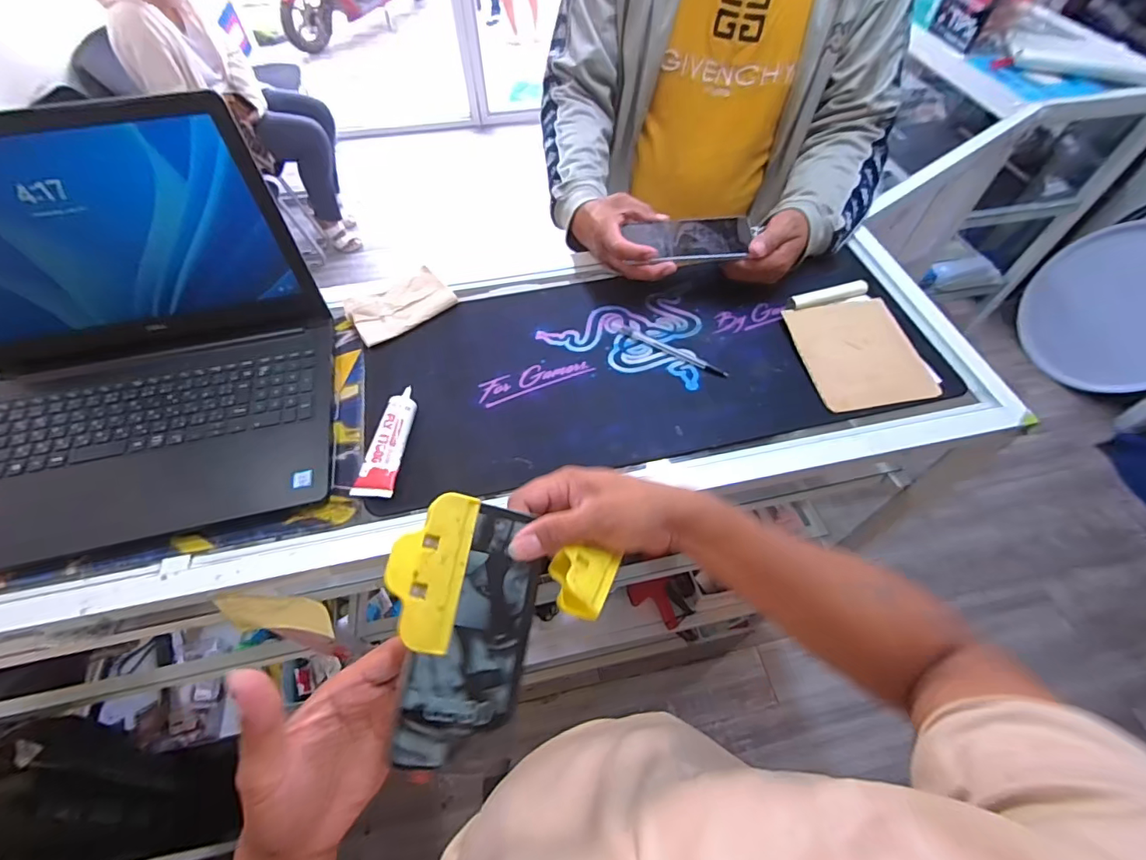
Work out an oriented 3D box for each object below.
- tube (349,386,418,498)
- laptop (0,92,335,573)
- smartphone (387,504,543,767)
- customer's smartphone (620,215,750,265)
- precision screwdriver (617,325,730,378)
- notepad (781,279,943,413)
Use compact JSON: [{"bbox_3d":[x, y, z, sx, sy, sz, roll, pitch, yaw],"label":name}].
[{"bbox_3d":[-0.198,0.013,0.534,0.042,0.026,0.125,6,57,4],"label":"tube"},{"bbox_3d":[-0.462,-0.068,0.462,0.372,0.236,0.288,-12,57,-8],"label":"laptop"},{"bbox_3d":[-0.061,0.129,0.324,0.070,0.004,0.155,20,65,-20],"label":"smartphone"},{"bbox_3d":[0.151,-0.242,0.631,0.148,0.015,0.081,-4,56,-2],"label":"customer's smartphone"},{"bbox_3d":[0.123,-0.099,0.618,0.148,0.006,0.012,28,61,18],"label":"precision screwdriver"},{"bbox_3d":[0.349,-0.114,0.614,0.141,0.029,0.192,-8,57,-5],"label":"notepad"}]

